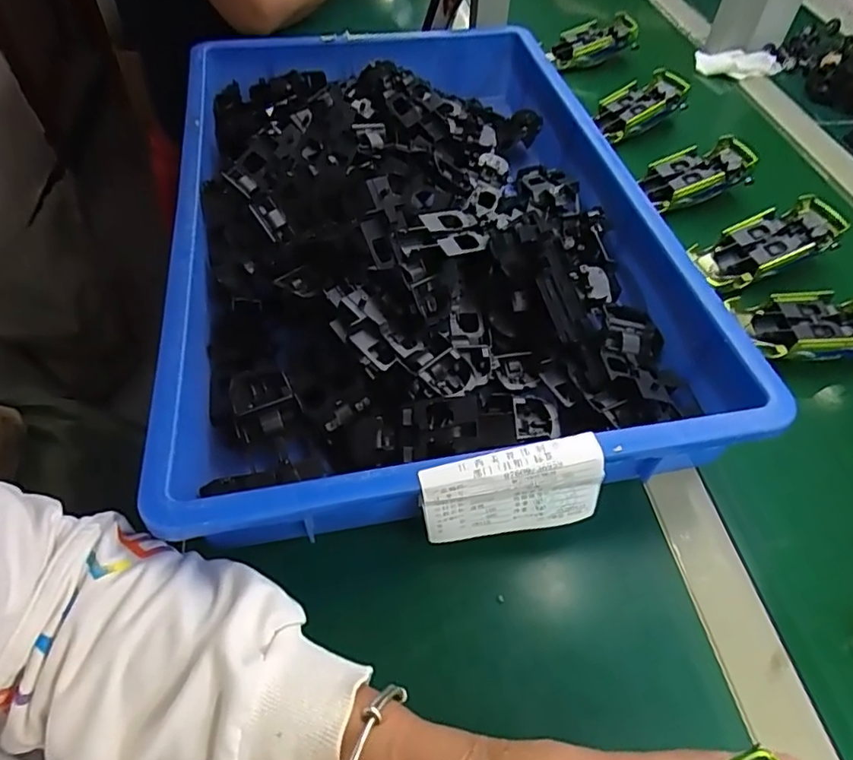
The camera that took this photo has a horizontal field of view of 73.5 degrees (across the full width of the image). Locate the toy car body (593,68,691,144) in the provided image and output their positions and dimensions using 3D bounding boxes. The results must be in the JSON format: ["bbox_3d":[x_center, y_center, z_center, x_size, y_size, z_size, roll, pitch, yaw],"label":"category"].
[{"bbox_3d":[0.250,-0.322,0.685,0.115,0.038,0.059,-33,70,-4],"label":"toy car body"}]

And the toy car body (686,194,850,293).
[{"bbox_3d":[0.315,-0.126,0.521,0.132,0.026,0.055,-24,55,1],"label":"toy car body"}]

